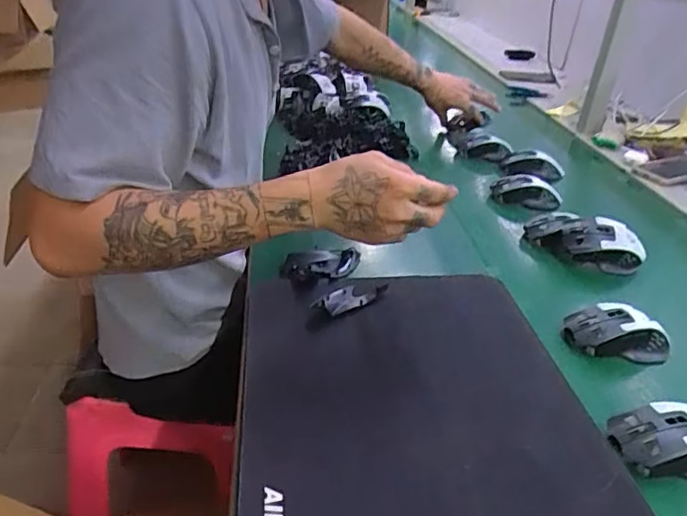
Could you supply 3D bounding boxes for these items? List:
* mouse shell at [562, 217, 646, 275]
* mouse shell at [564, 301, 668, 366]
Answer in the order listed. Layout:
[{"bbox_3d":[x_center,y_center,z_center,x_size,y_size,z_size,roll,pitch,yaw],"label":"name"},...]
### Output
[{"bbox_3d":[0.358,-0.018,0.785,0.102,0.063,0.045,8,31,5],"label":"mouse shell"},{"bbox_3d":[0.296,0.081,0.615,0.099,0.038,0.059,1,31,-8],"label":"mouse shell"}]

